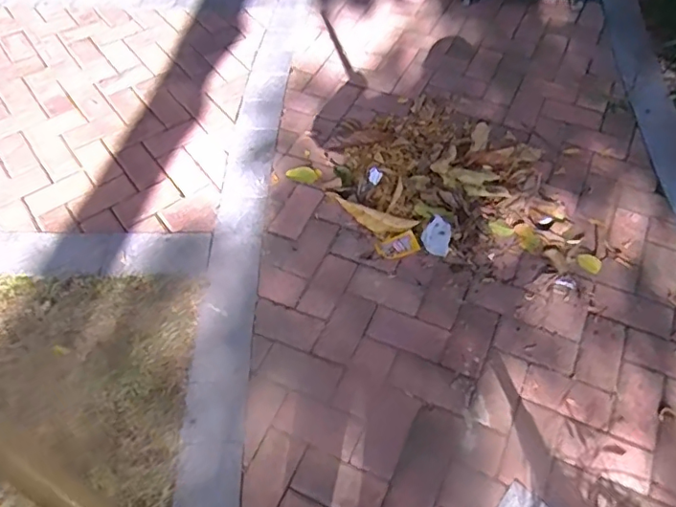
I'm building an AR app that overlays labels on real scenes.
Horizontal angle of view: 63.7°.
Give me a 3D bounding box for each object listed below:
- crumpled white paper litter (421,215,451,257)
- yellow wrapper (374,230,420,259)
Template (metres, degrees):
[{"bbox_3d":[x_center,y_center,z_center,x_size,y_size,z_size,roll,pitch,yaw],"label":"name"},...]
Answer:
[{"bbox_3d":[0.274,-0.049,1.506,0.076,0.012,0.103,13,87,4],"label":"crumpled white paper litter"},{"bbox_3d":[0.166,-0.018,1.511,0.110,0.005,0.067,-23,64,-1],"label":"yellow wrapper"}]

